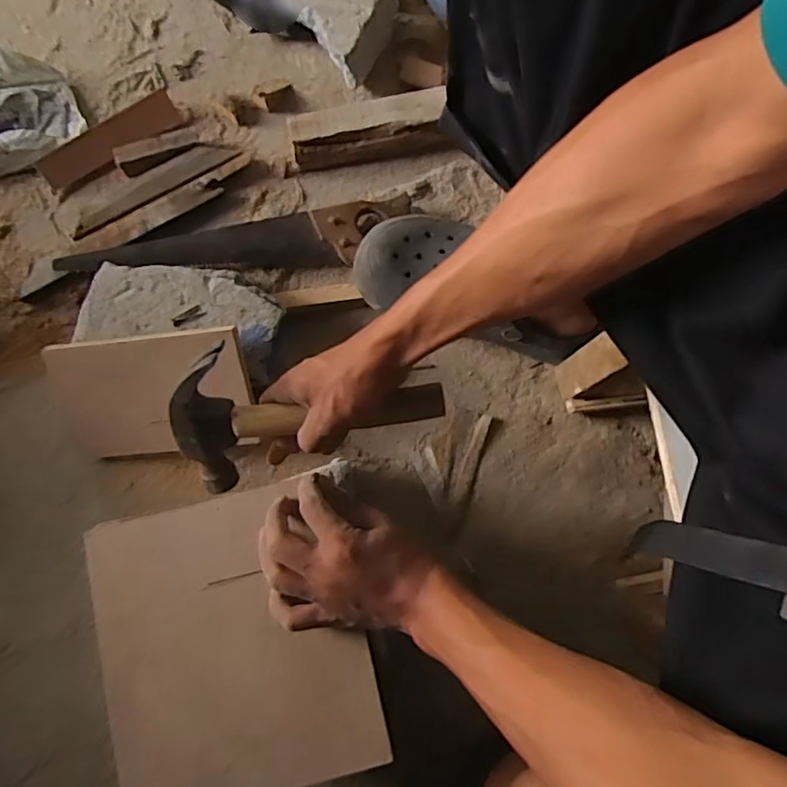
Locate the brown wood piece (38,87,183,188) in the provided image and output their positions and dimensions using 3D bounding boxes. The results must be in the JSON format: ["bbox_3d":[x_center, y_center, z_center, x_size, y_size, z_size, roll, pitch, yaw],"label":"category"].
[{"bbox_3d":[-0.341,-0.305,0.717,0.175,0.040,0.014,-31,36,-5],"label":"brown wood piece"}]

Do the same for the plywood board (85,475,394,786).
[{"bbox_3d":[-0.123,0.191,0.460,0.193,0.011,0.222,-14,78,-2],"label":"plywood board"}]

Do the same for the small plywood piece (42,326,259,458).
[{"bbox_3d":[-0.242,0.002,0.609,0.198,0.014,0.125,-4,112,8],"label":"small plywood piece"}]

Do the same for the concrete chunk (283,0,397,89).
[{"bbox_3d":[-0.075,-0.455,0.729,0.120,0.075,0.129,0,78,1],"label":"concrete chunk"}]

